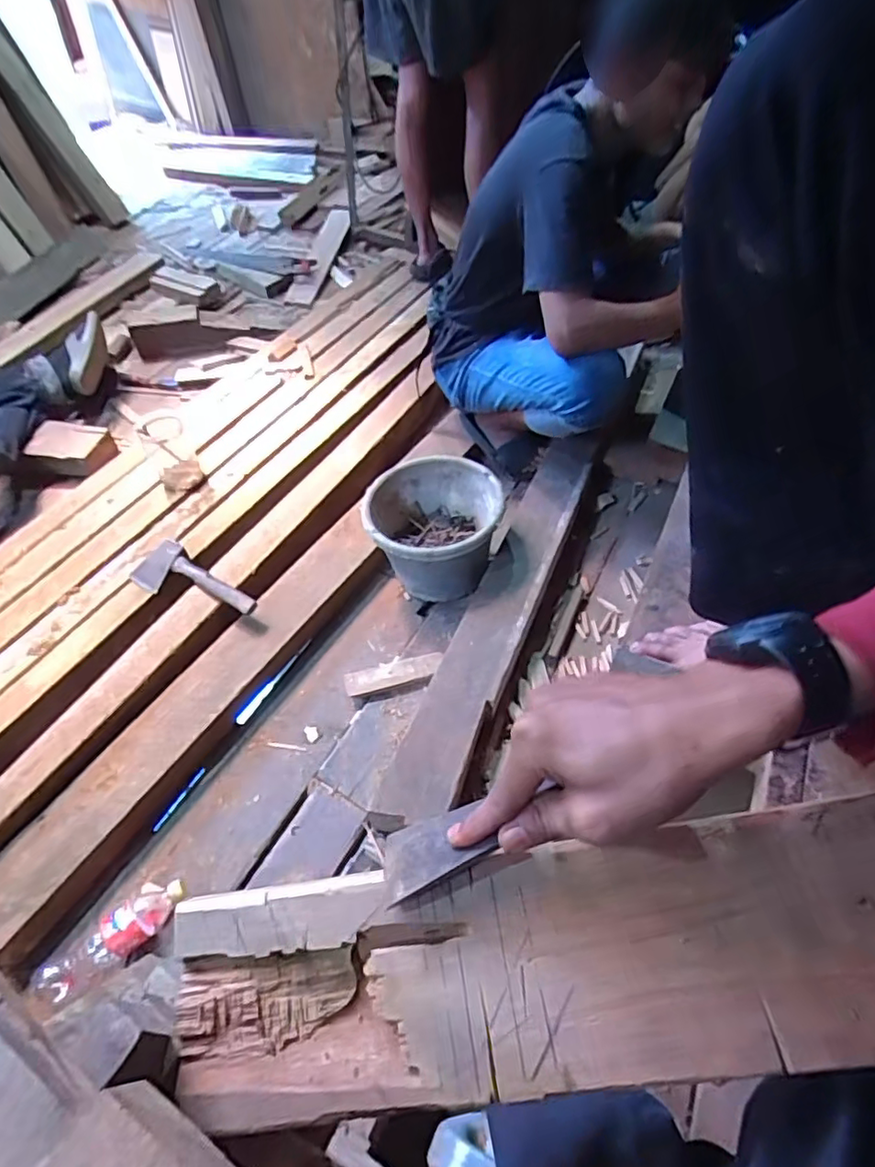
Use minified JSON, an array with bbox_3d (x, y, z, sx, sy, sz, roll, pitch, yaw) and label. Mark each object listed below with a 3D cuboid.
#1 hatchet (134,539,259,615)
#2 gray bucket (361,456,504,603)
[{"bbox_3d":[-0.493,-0.001,1.165,0.260,0.045,0.113,29,58,23],"label":"hatchet"},{"bbox_3d":[-0.009,-0.104,1.268,0.266,0.206,0.261,-1,51,2],"label":"gray bucket"}]

